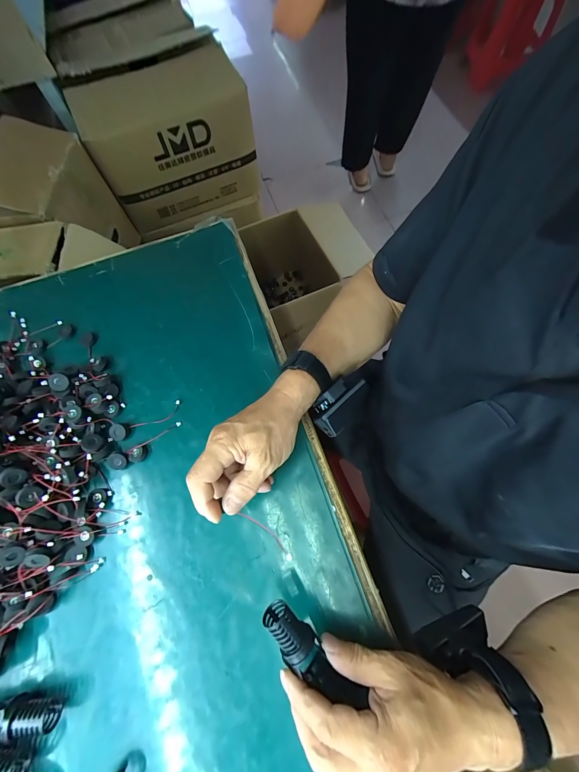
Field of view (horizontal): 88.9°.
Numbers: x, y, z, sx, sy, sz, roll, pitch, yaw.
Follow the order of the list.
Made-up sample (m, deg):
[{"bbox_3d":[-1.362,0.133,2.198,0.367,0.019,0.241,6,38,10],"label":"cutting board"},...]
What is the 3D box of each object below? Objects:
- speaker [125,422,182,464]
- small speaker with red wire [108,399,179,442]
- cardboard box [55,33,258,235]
[{"bbox_3d":[-0.163,0.069,0.358,0.072,0.008,0.018,-32,71,-8],"label":"speaker"},{"bbox_3d":[-0.179,0.043,0.367,0.089,0.010,0.020,-23,70,-5],"label":"small speaker with red wire"},{"bbox_3d":[-0.397,-0.819,1.014,0.506,0.374,0.303,-32,71,-8],"label":"cardboard box"}]

